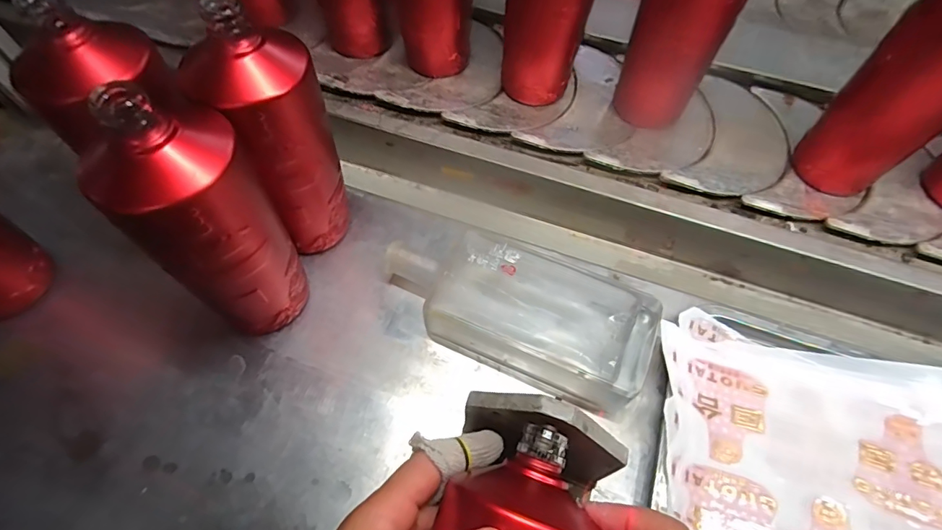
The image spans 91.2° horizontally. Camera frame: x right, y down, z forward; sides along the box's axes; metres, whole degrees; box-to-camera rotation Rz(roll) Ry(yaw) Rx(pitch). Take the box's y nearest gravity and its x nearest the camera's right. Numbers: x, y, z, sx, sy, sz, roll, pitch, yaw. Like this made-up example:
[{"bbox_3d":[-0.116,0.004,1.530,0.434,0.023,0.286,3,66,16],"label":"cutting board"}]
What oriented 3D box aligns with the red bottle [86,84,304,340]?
[{"bbox_3d":[-0.174,-0.025,0.321,0.082,0.205,0.077,-39,69,-18],"label":"red bottle"}]

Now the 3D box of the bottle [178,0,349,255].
[{"bbox_3d":[-0.138,-0.088,0.354,0.073,0.201,0.078,-31,67,-15],"label":"bottle"}]

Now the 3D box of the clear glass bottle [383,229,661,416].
[{"bbox_3d":[0.035,0.033,0.382,0.229,0.041,0.104,22,64,11],"label":"clear glass bottle"}]

